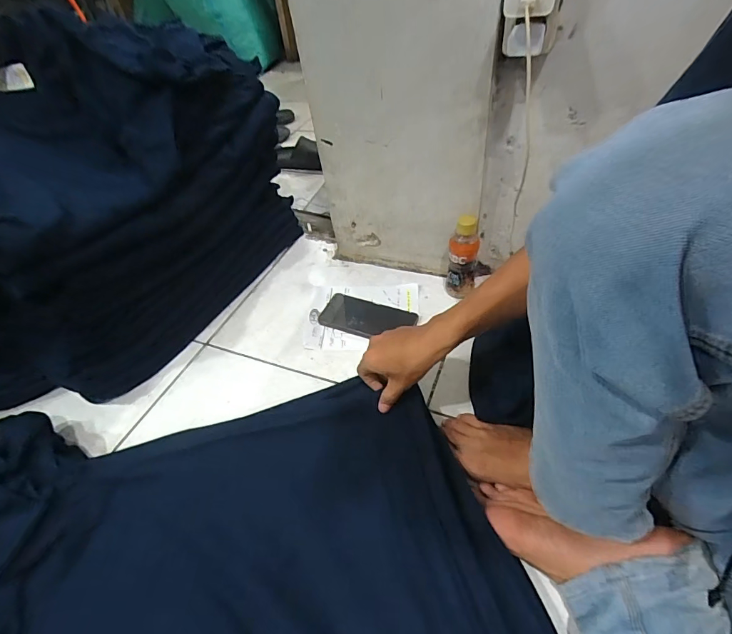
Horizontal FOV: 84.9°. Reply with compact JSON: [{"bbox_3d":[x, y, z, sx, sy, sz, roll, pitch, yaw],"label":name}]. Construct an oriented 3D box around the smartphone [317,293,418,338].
[{"bbox_3d":[0.002,0.000,0.714,0.163,0.015,0.080,12,50,18],"label":"smartphone"}]

